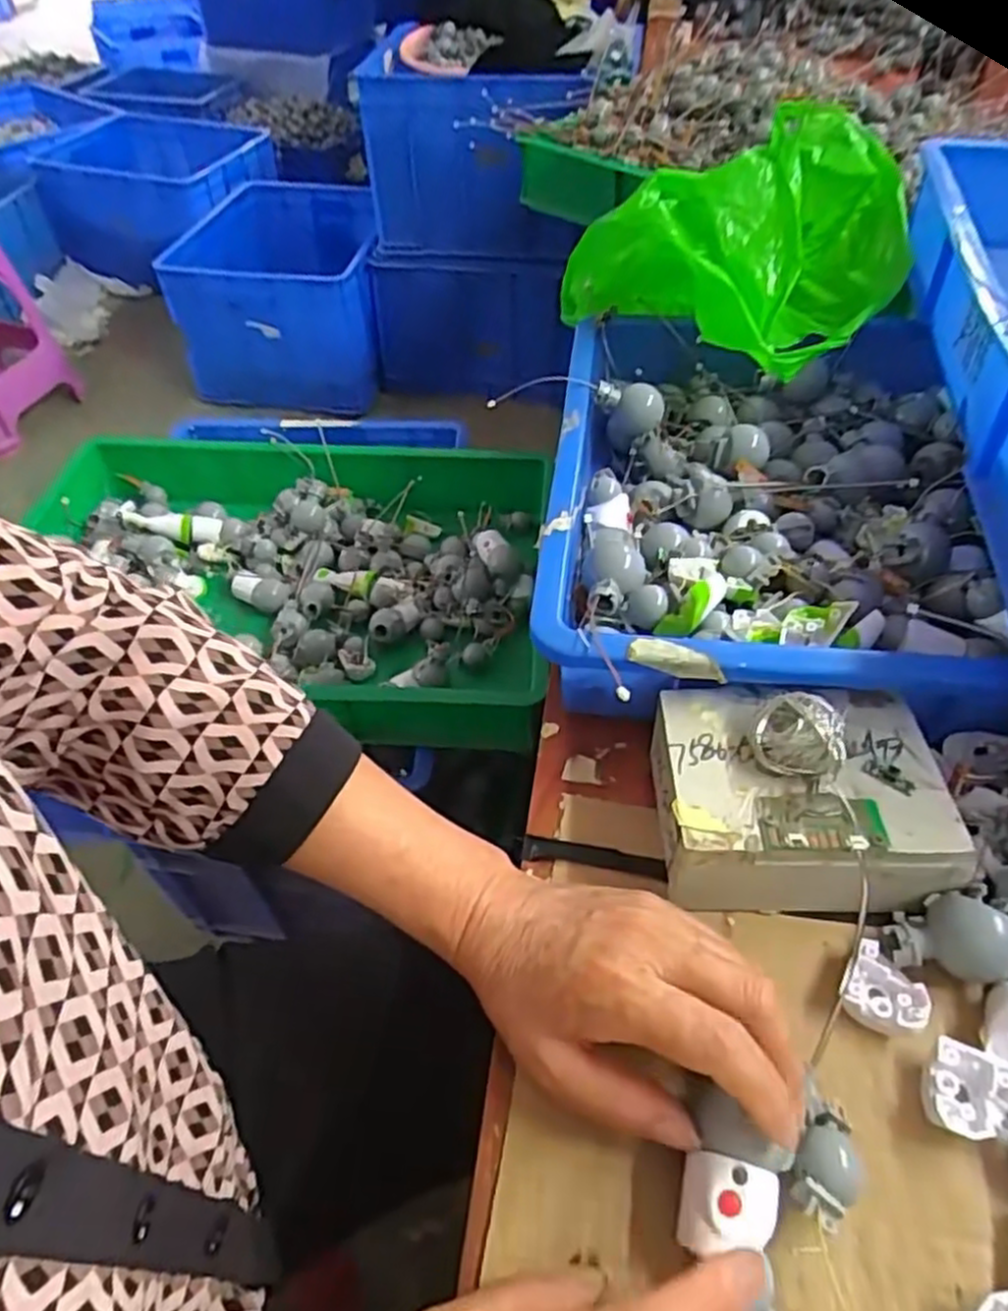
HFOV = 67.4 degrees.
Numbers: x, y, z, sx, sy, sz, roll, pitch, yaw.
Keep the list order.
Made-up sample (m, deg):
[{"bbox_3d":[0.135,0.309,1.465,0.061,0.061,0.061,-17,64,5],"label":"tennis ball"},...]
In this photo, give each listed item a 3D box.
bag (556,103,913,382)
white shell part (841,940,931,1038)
[{"bbox_3d":[0.203,-0.343,0.635,0.254,0.137,0.235,36,59,27],"label":"bag"},{"bbox_3d":[0.163,0.145,0.323,0.031,0.016,0.032,27,55,21],"label":"white shell part"}]

